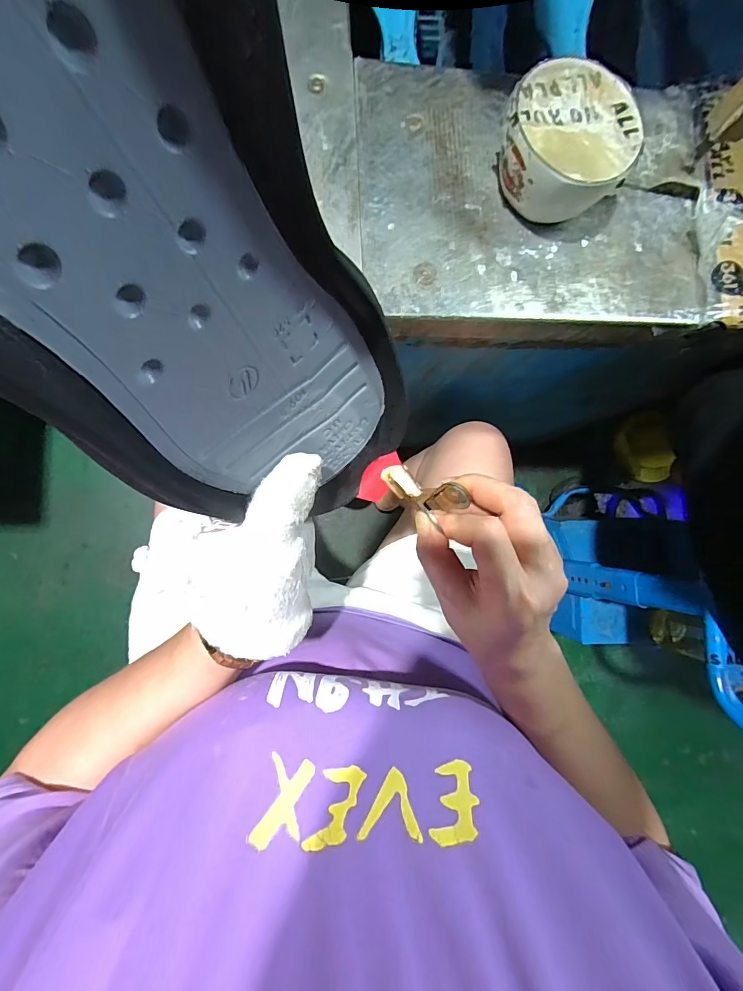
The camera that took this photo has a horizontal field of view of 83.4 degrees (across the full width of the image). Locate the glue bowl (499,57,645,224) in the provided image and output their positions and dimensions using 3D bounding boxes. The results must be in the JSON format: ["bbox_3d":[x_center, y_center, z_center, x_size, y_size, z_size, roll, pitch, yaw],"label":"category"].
[{"bbox_3d":[0.158,-0.288,0.352,0.102,0.060,0.106,1,85,-8],"label":"glue bowl"}]

